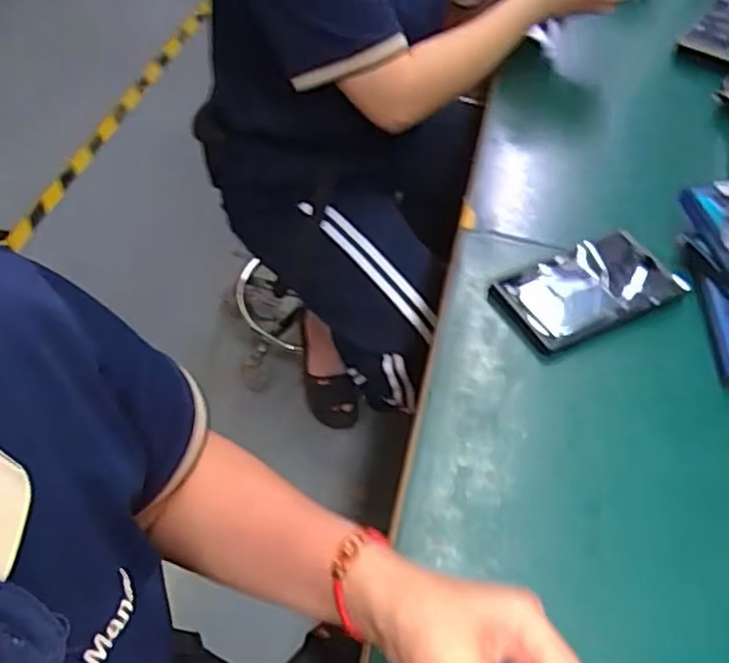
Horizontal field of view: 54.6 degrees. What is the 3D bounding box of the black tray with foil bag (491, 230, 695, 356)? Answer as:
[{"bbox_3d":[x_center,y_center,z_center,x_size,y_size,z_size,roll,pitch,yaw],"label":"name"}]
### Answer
[{"bbox_3d":[0.203,-0.040,0.645,0.160,0.018,0.092,-19,54,-18],"label":"black tray with foil bag"}]

